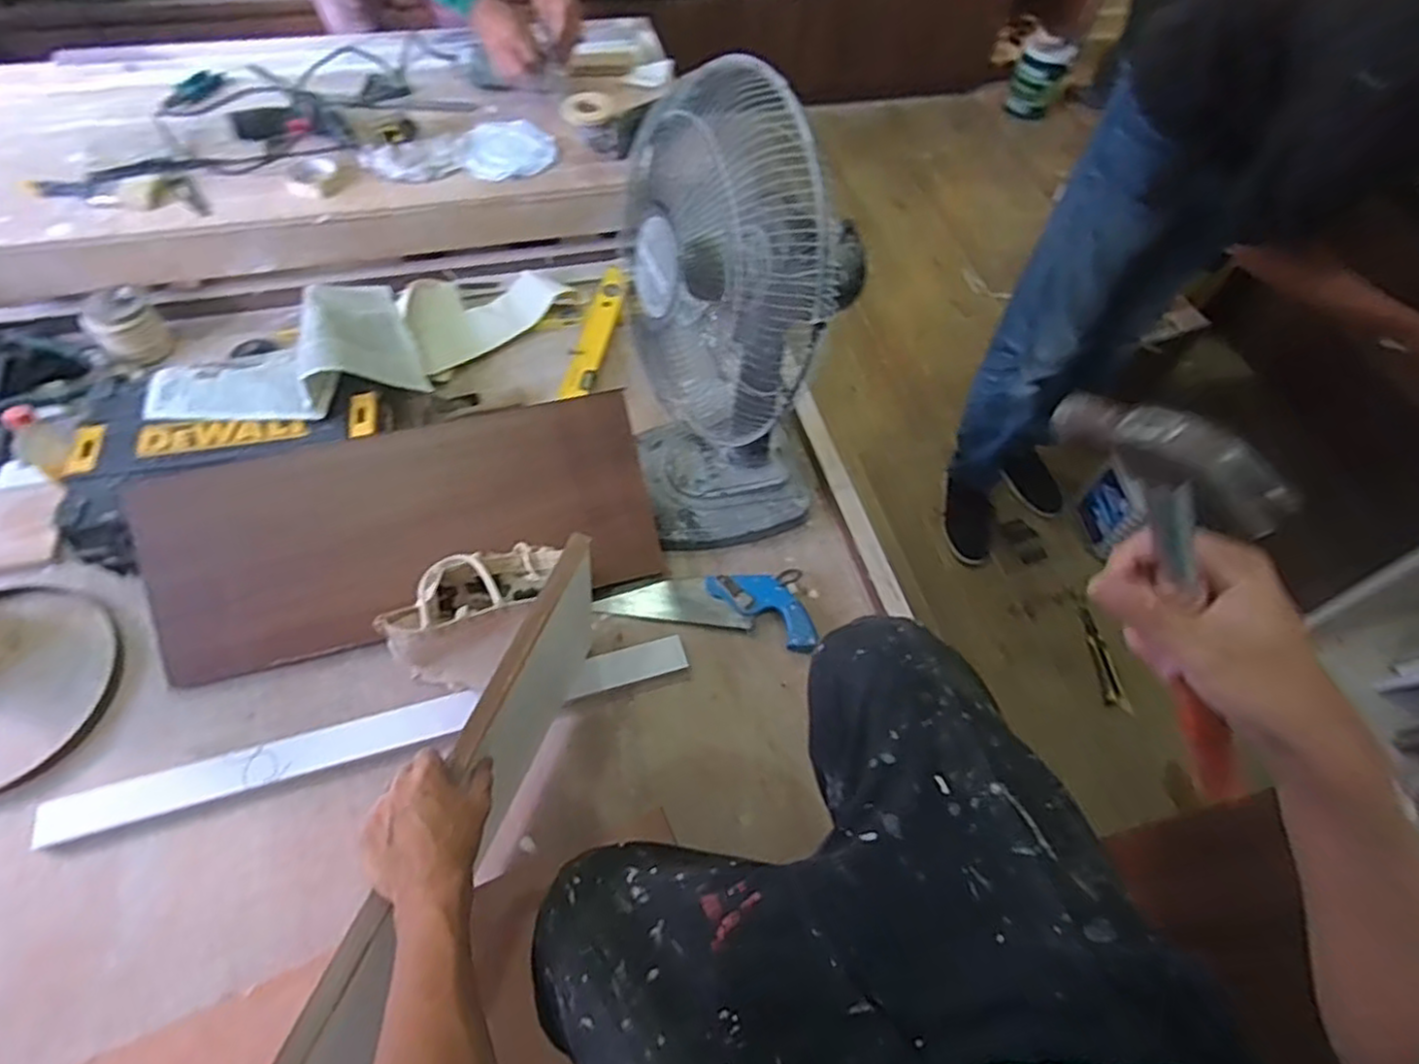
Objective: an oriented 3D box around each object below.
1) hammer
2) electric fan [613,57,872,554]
[{"bbox_3d":[0.268,0.061,0.402,0.094,0.319,0.032,10,53,46],"label":"hammer"},{"bbox_3d":[0.044,-0.257,0.942,0.273,0.608,0.324,-9,59,-10],"label":"electric fan"}]

